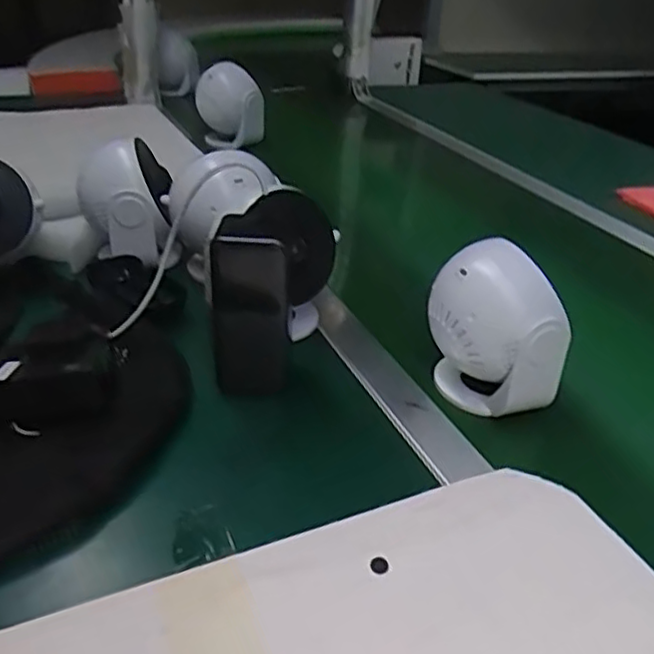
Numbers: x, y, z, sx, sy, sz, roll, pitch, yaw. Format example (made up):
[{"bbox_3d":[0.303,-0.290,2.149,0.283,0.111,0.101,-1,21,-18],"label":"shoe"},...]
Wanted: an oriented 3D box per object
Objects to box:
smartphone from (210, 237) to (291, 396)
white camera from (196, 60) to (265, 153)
[{"bbox_3d":[-0.055,-0.006,0.489,0.053,0.122,0.014,-1,28,-4],"label":"smartphone"},{"bbox_3d":[-0.148,-0.338,1.051,0.107,0.116,0.089,-1,30,-7],"label":"white camera"}]

